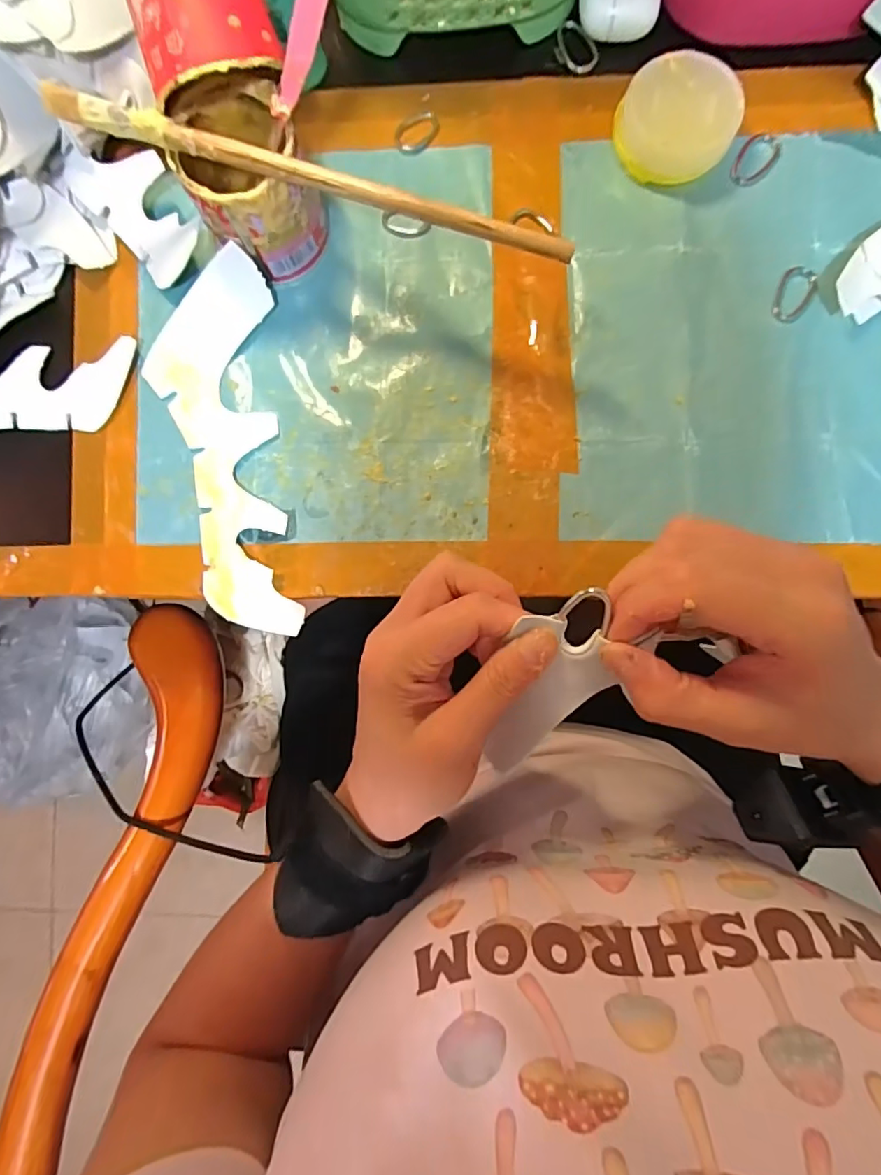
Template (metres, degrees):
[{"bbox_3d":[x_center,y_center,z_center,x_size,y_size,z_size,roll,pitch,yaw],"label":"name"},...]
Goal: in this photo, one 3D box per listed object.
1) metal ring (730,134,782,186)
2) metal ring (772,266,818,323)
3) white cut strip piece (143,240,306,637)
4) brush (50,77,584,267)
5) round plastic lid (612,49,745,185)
[{"bbox_3d":[0.189,-0.257,0.323,0.022,0.005,0.032,44,91,2],"label":"metal ring"},{"bbox_3d":[0.210,-0.173,0.318,0.021,0.004,0.033,18,90,2],"label":"metal ring"},{"bbox_3d":[-0.133,-0.077,0.318,0.078,0.028,0.208,-4,90,6],"label":"white cut strip piece"},{"bbox_3d":[-0.061,-0.193,0.253,0.252,0.014,0.012,17,88,3],"label":"brush"},{"bbox_3d":[0.137,-0.270,0.314,0.065,0.025,0.062,0,89,2],"label":"round plastic lid"}]

